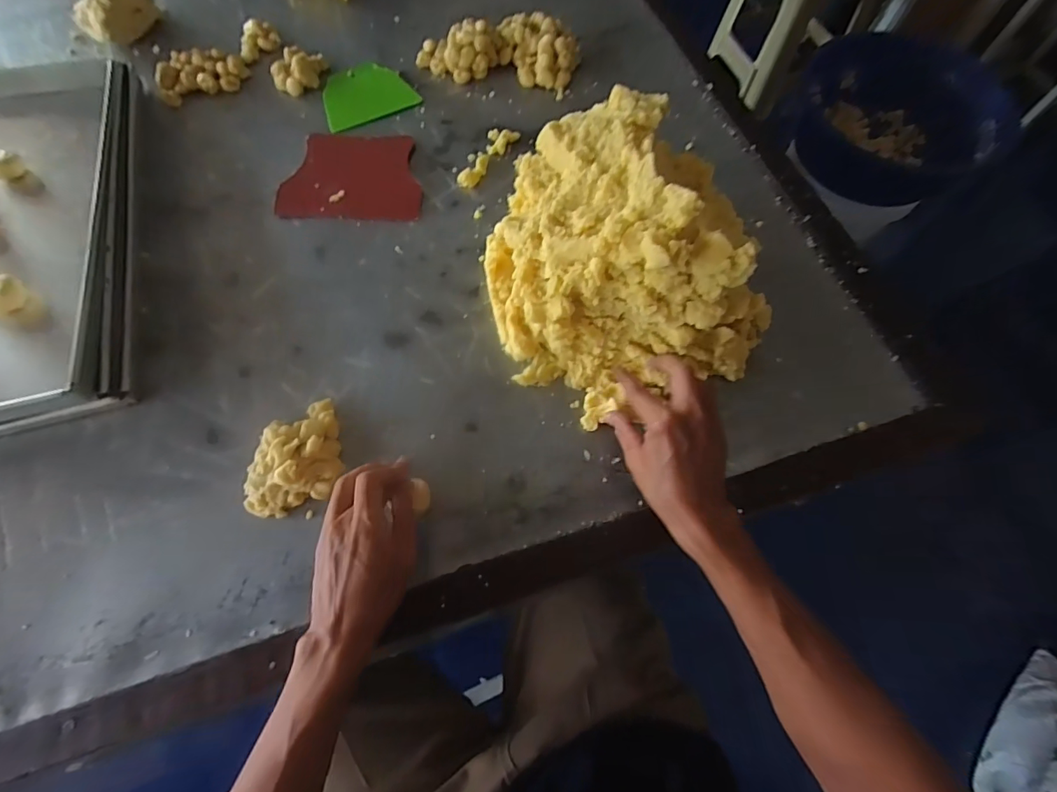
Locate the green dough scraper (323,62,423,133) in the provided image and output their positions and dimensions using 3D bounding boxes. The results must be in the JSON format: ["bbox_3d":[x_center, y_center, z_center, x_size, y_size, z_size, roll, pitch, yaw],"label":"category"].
[{"bbox_3d":[-0.225,-0.420,0.666,0.123,0.004,0.104,-24,69,-10],"label":"green dough scraper"}]

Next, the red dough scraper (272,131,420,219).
[{"bbox_3d":[-0.220,-0.280,0.608,0.169,0.004,0.137,1,68,-3],"label":"red dough scraper"}]

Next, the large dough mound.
[{"bbox_3d":[0.086,-0.140,0.467,0.236,0.154,0.264,-18,70,-10],"label":"large dough mound"}]

